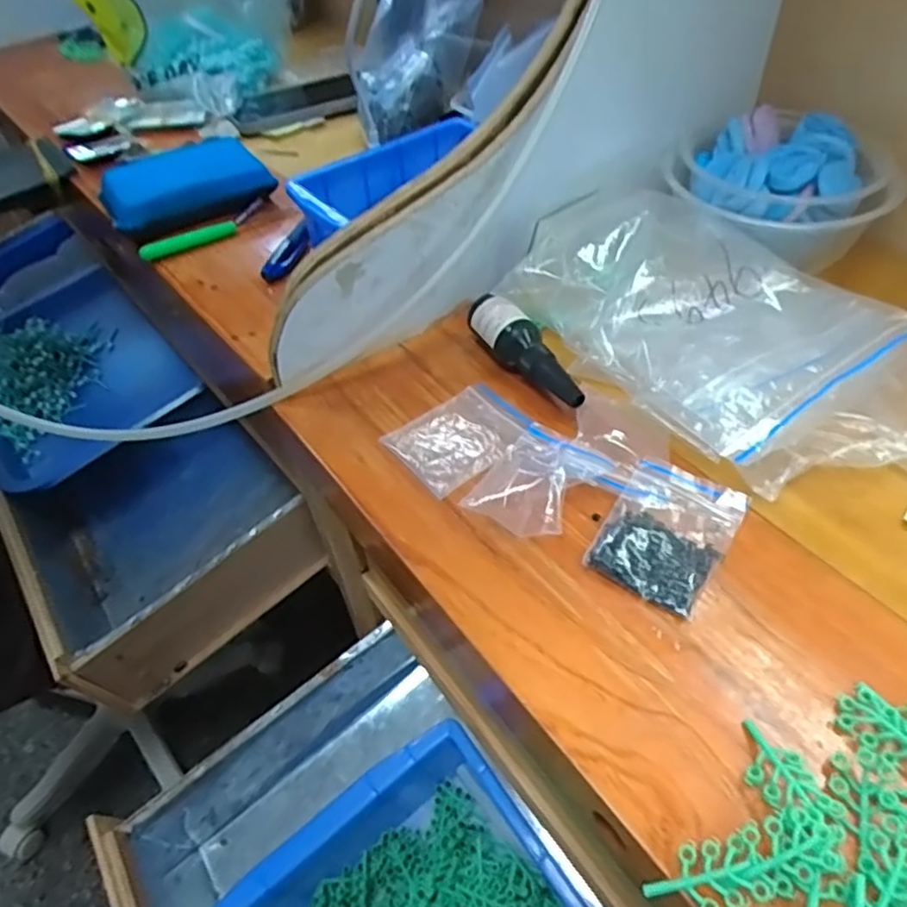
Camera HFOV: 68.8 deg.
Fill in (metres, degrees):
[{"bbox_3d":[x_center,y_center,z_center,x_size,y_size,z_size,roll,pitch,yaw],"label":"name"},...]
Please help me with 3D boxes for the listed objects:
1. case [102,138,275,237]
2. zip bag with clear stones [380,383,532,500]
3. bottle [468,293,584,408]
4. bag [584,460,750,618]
[{"bbox_3d":[-0.195,-0.193,0.487,0.115,0.037,0.067,-28,52,-19],"label":"case"},{"bbox_3d":[0.004,-0.009,0.330,0.064,0.004,0.048,-34,54,-23],"label":"zip bag with clear stones"},{"bbox_3d":[0.037,-0.052,0.354,0.026,0.026,0.084,-22,51,-14],"label":"bottle"},{"bbox_3d":[0.093,0.032,0.287,0.049,0.004,0.071,24,55,24],"label":"bag"}]

